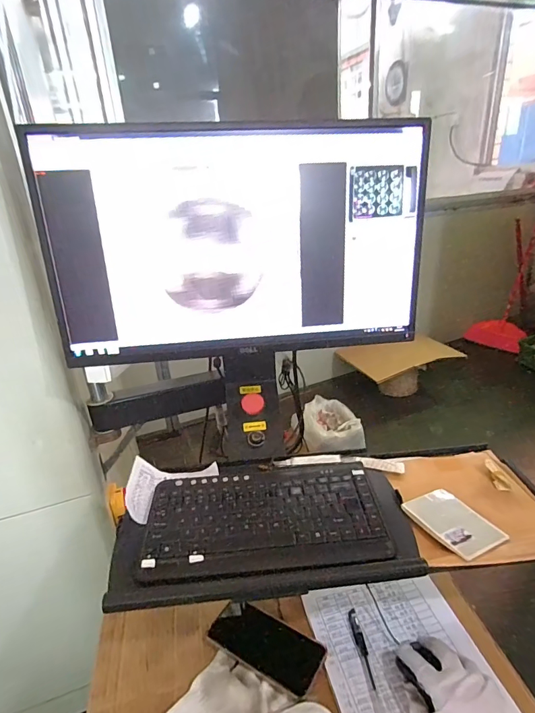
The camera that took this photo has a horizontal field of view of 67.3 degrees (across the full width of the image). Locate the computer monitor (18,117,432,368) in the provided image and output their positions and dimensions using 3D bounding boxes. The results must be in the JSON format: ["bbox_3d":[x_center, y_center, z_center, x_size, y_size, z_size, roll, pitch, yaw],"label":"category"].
[{"bbox_3d":[-0.039,-0.162,0.601,0.552,0.312,0.056,-6,24,-5],"label":"computer monitor"}]

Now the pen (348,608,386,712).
[{"bbox_3d":[0.137,0.421,0.551,0.014,0.007,0.147,-6,24,-5],"label":"pen"}]

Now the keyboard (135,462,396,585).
[{"bbox_3d":[-0.005,0.220,0.556,0.312,0.030,0.160,-5,24,-4],"label":"keyboard"}]

